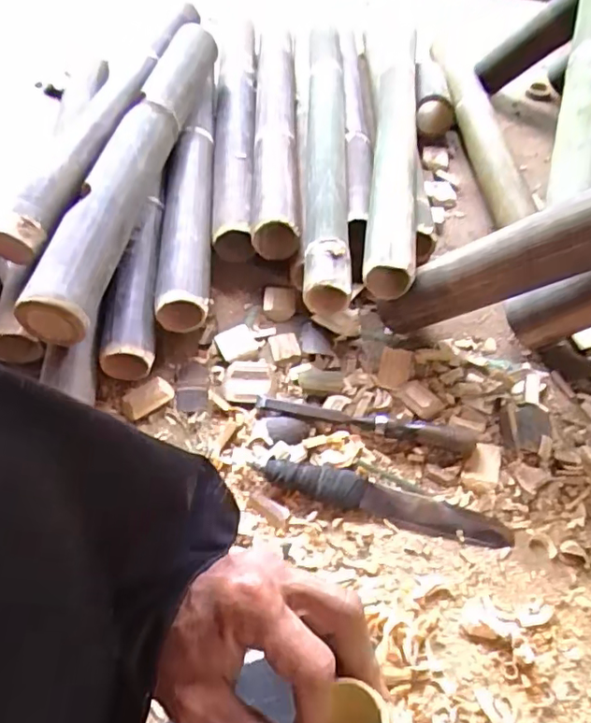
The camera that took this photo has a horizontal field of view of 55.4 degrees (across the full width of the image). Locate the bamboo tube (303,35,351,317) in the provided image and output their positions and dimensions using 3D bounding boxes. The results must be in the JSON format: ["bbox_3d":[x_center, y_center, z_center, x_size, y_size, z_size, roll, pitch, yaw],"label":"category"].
[{"bbox_3d":[0.042,-0.311,0.815,0.065,0.064,0.600,1,56,0],"label":"bamboo tube"}]

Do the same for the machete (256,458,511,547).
[{"bbox_3d":[0.094,0.144,0.582,0.255,0.021,0.036,13,56,10],"label":"machete"}]

